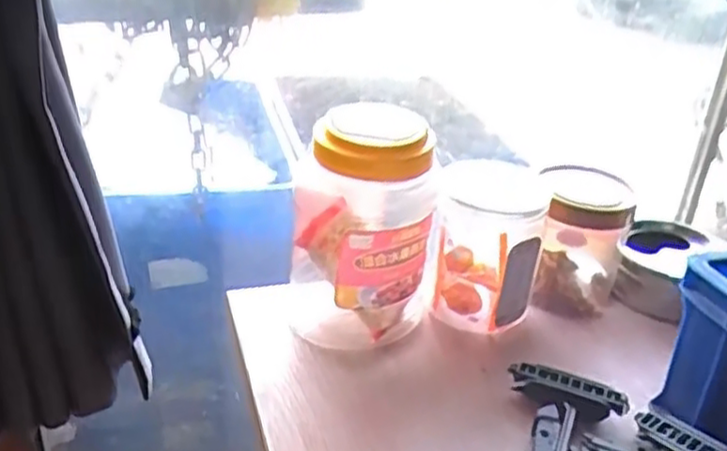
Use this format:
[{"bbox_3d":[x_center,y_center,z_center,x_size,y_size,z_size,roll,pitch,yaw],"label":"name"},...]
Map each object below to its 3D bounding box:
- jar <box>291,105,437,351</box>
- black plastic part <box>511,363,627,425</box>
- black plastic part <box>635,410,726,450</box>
[{"bbox_3d":[-0.001,0.002,0.541,0.102,0.177,0.090,4,29,-1],"label":"jar"},{"bbox_3d":[0.140,0.118,0.503,0.078,0.029,0.017,13,30,15],"label":"black plastic part"},{"bbox_3d":[0.204,0.138,0.458,0.012,0.014,0.073,-11,16,-26],"label":"black plastic part"}]

